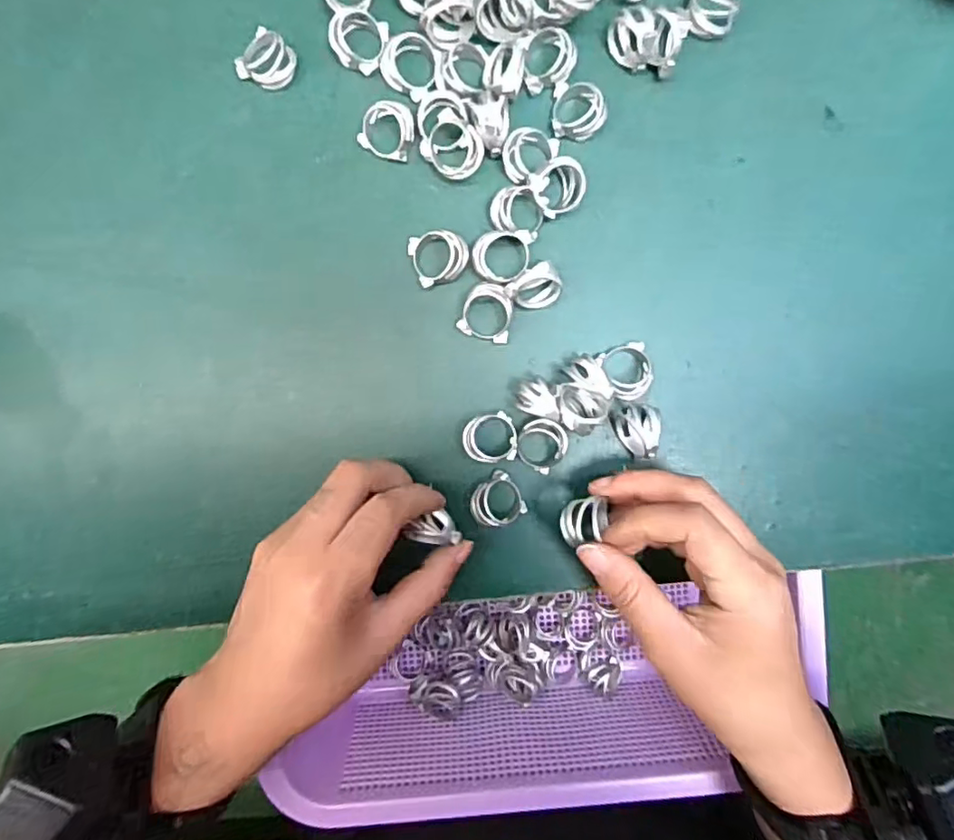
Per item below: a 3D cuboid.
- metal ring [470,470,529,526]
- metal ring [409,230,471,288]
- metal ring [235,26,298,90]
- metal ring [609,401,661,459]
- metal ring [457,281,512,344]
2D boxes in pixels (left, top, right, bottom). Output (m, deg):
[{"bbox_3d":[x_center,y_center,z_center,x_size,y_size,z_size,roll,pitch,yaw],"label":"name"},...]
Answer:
[{"bbox_3d":[0.009,0.037,0.273,0.023,0.013,0.023,0,94,0],"label":"metal ring"},{"bbox_3d":[-0.017,-0.073,0.269,0.026,0.010,0.023,-14,94,1],"label":"metal ring"},{"bbox_3d":[-0.094,-0.160,0.267,0.020,0.014,0.023,35,94,-3],"label":"metal ring"},{"bbox_3d":[0.070,0.005,0.266,0.016,0.023,0.024,1,94,0],"label":"metal ring"},{"bbox_3d":[0.005,-0.049,0.270,0.023,0.012,0.024,15,94,-1],"label":"metal ring"}]

